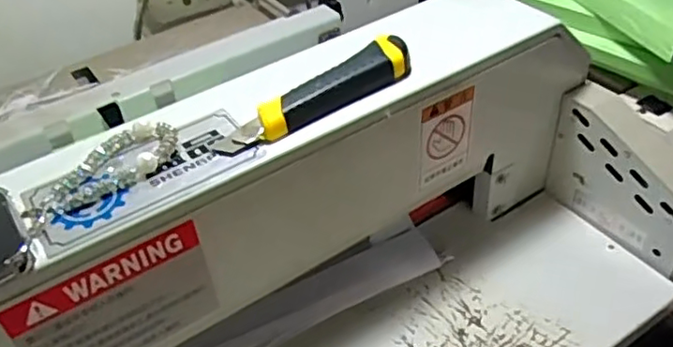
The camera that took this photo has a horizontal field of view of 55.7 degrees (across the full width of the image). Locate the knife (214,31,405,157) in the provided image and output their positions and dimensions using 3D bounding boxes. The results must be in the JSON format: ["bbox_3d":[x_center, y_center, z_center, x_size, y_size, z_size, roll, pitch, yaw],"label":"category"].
[{"bbox_3d":[-0.015,-0.057,0.452,0.158,0.021,0.032,-29,46,-25],"label":"knife"}]

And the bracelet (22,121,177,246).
[{"bbox_3d":[-0.150,0.001,0.398,0.045,0.013,0.119,24,49,29],"label":"bracelet"}]

